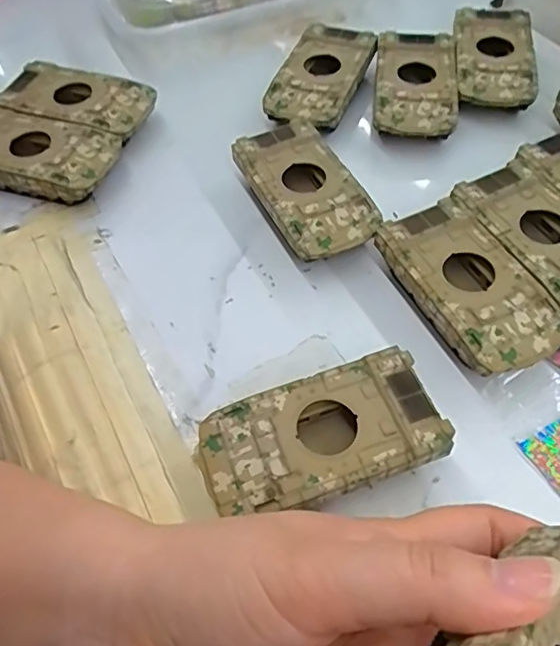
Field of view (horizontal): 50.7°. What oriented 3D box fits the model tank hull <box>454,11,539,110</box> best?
[{"bbox_3d":[0.142,-0.176,0.399,0.050,0.023,0.092,5,56,6],"label":"model tank hull"}]

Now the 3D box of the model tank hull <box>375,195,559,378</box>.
[{"bbox_3d":[0.092,-0.015,0.290,0.052,0.025,0.095,-24,57,-13],"label":"model tank hull"}]

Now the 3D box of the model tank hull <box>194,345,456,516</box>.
[{"bbox_3d":[0.017,0.051,0.249,0.096,0.025,0.051,-18,56,-9],"label":"model tank hull"}]

